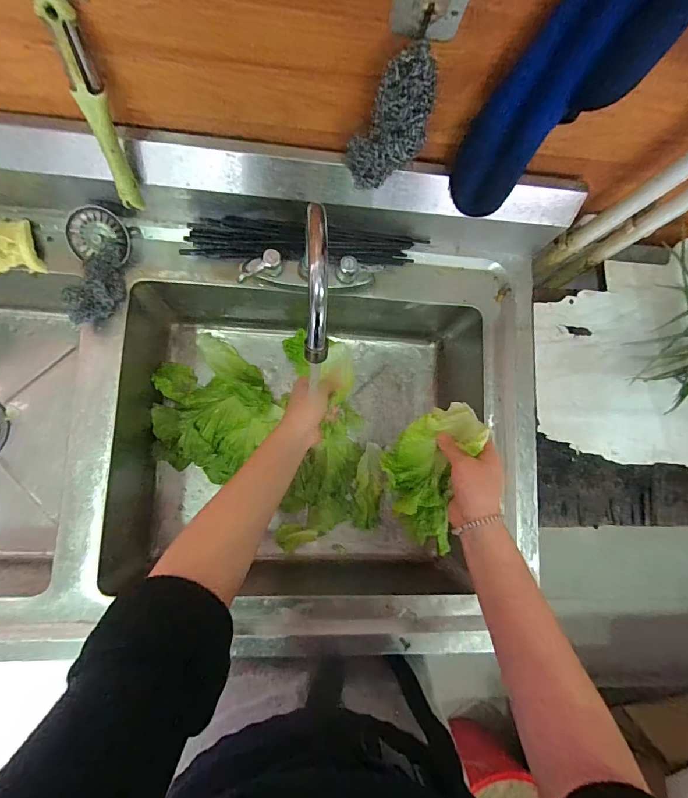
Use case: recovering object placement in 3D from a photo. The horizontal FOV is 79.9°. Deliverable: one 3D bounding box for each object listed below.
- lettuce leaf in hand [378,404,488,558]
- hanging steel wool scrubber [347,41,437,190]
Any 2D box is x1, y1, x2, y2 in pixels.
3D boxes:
[{"bbox_3d":[0.096,0.089,0.483,0.080,0.095,0.162,13,82,-5],"label":"lettuce leaf in hand"},{"bbox_3d":[0.046,-0.263,0.406,0.073,0.145,0.043,7,82,-6],"label":"hanging steel wool scrubber"}]

